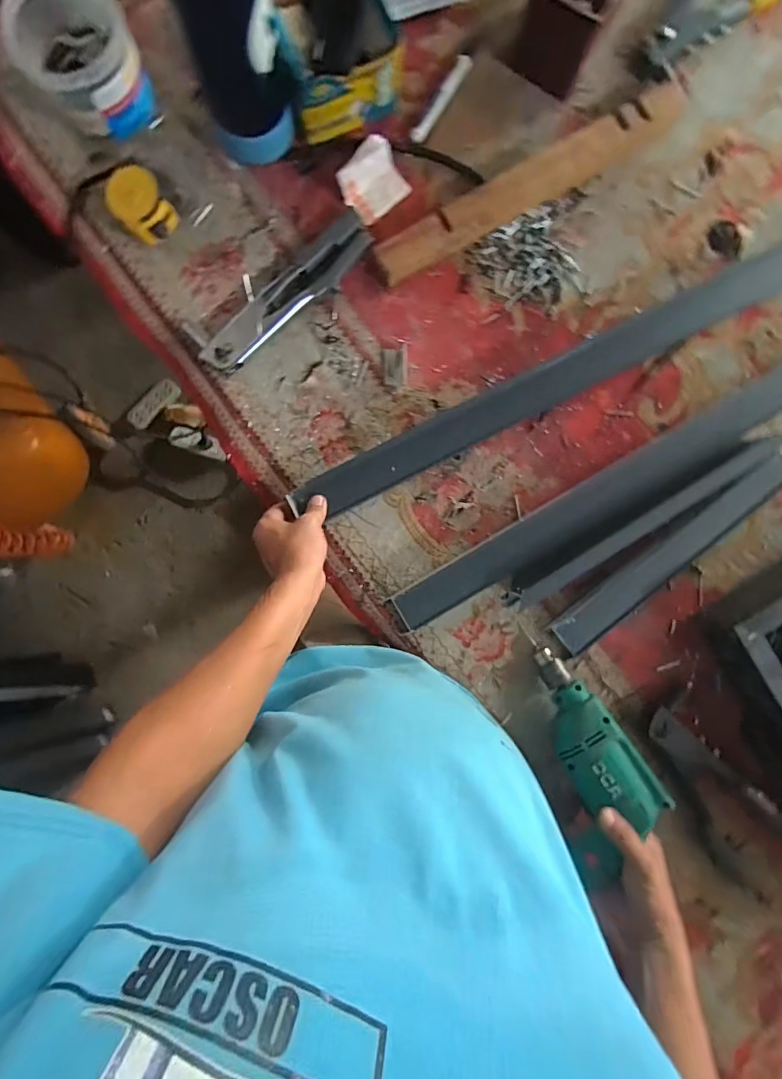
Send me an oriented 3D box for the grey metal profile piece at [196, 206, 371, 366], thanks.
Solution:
[{"bbox_3d":[-0.121,-0.292,0.574,0.241,0.031,0.050,-44,91,0],"label":"grey metal profile piece"}]

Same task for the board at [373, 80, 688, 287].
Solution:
[{"bbox_3d":[0.166,-0.428,0.582,0.411,0.033,0.053,-30,91,0],"label":"board"}]

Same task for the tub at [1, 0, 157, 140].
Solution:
[{"bbox_3d":[-0.341,-0.531,0.544,0.119,0.097,0.123,-35,91,0],"label":"tub"}]

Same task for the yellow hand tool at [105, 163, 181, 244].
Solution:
[{"bbox_3d":[-0.281,-0.378,0.541,0.063,0.045,0.059,-37,91,0],"label":"yellow hand tool"}]

